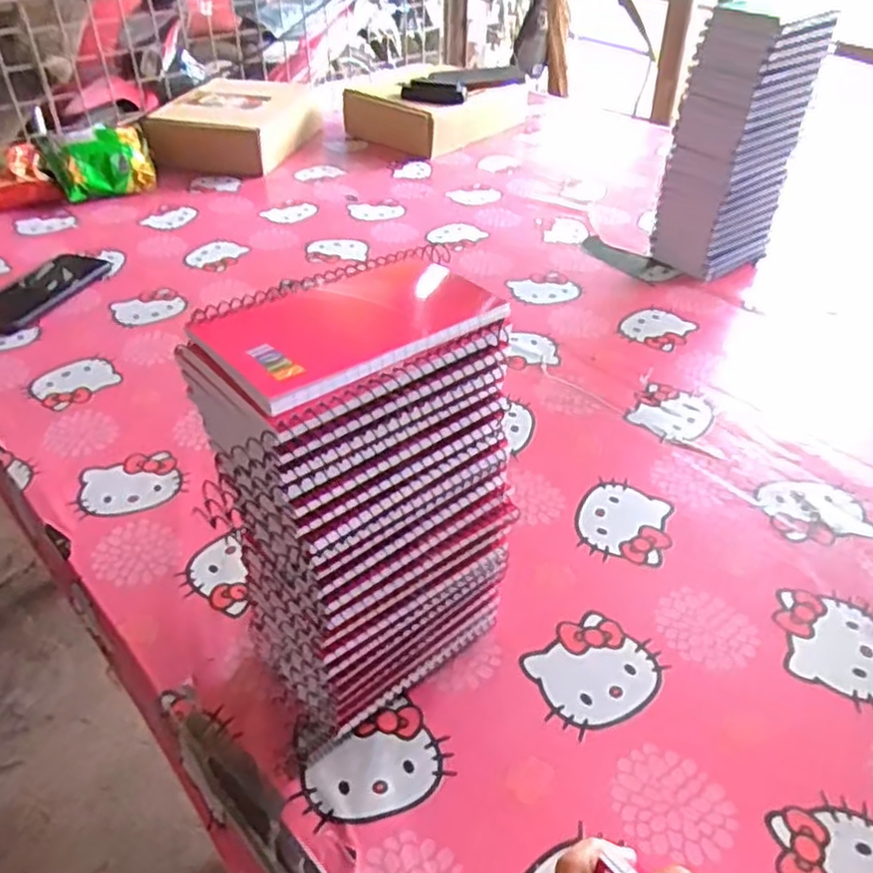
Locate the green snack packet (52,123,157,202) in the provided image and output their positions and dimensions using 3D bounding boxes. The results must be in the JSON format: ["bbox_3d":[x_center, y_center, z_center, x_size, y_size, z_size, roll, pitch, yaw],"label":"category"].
[{"bbox_3d":[-0.496,-0.409,1.105,0.136,0.064,0.138,-17,43,-21],"label":"green snack packet"}]

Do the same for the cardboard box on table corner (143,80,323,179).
[{"bbox_3d":[-0.322,-0.511,1.222,0.172,0.076,0.289,8,41,8],"label":"cardboard box on table corner"}]

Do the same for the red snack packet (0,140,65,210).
[{"bbox_3d":[-0.613,-0.366,1.062,0.121,0.056,0.115,-22,45,-25],"label":"red snack packet"}]

